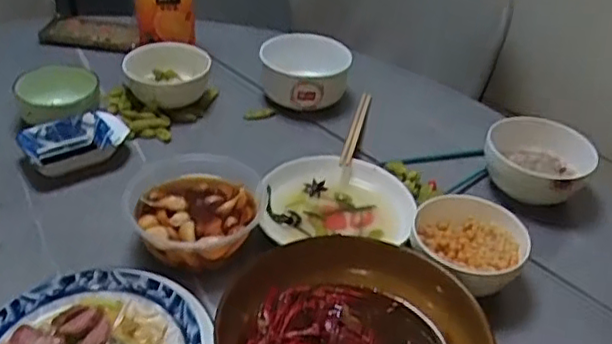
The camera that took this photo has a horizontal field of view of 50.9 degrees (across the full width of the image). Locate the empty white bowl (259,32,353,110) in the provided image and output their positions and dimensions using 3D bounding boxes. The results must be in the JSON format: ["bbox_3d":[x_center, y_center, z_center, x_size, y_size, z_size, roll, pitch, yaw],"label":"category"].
[{"bbox_3d":[-0.004,-0.147,0.931,0.125,0.068,0.124,4,35,-3],"label":"empty white bowl"}]

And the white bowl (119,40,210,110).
[{"bbox_3d":[-0.191,-0.131,0.887,0.115,0.061,0.115,4,35,-3],"label":"white bowl"}]

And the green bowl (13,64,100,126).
[{"bbox_3d":[-0.323,-0.096,0.842,0.104,0.056,0.085,-8,38,-19],"label":"green bowl"}]

